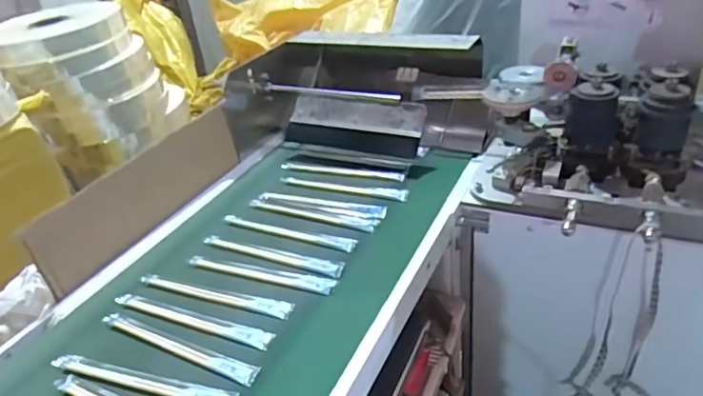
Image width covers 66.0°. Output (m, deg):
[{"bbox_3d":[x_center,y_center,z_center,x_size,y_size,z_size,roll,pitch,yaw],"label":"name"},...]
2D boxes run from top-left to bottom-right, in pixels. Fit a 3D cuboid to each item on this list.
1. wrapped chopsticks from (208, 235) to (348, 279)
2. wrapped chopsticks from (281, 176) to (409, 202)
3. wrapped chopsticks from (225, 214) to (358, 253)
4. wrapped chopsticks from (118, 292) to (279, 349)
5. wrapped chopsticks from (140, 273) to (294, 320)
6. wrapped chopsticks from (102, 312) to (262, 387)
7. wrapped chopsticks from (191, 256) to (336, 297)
[{"bbox_3d":[-0.110,0.078,0.762,0.223,0.009,0.032,10,36,26],"label":"wrapped chopsticks"},{"bbox_3d":[-0.015,-0.018,0.895,0.225,0.005,0.027,7,35,23],"label":"wrapped chopsticks"},{"bbox_3d":[-0.092,0.049,0.802,0.218,0.012,0.031,9,36,26],"label":"wrapped chopsticks"},{"bbox_3d":[-0.198,0.148,0.666,0.236,0.005,0.024,9,35,25],"label":"wrapped chopsticks"},{"bbox_3d":[-0.176,0.122,0.700,0.223,0.008,0.029,8,35,23],"label":"wrapped chopsticks"},{"bbox_3d":[-0.203,0.169,0.628,0.228,0.008,0.024,11,36,27],"label":"wrapped chopsticks"},{"bbox_3d":[-0.121,0.099,0.727,0.215,0.008,0.032,7,35,22],"label":"wrapped chopsticks"}]

